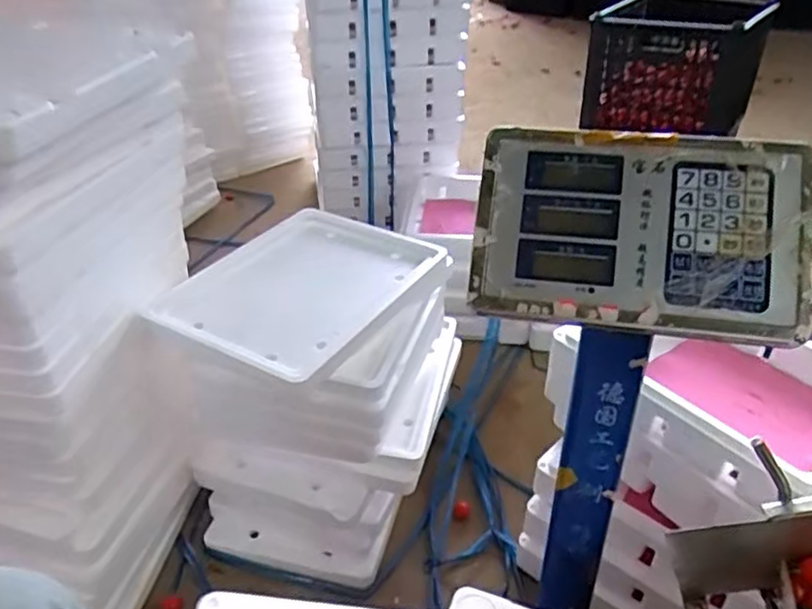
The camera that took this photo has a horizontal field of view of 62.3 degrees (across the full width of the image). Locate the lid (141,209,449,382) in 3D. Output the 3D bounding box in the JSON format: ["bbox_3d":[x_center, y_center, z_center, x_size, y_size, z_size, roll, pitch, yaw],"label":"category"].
[{"bbox_3d":[-0.133,-0.034,0.923,0.269,0.026,0.350,16,36,23],"label":"lid"}]

